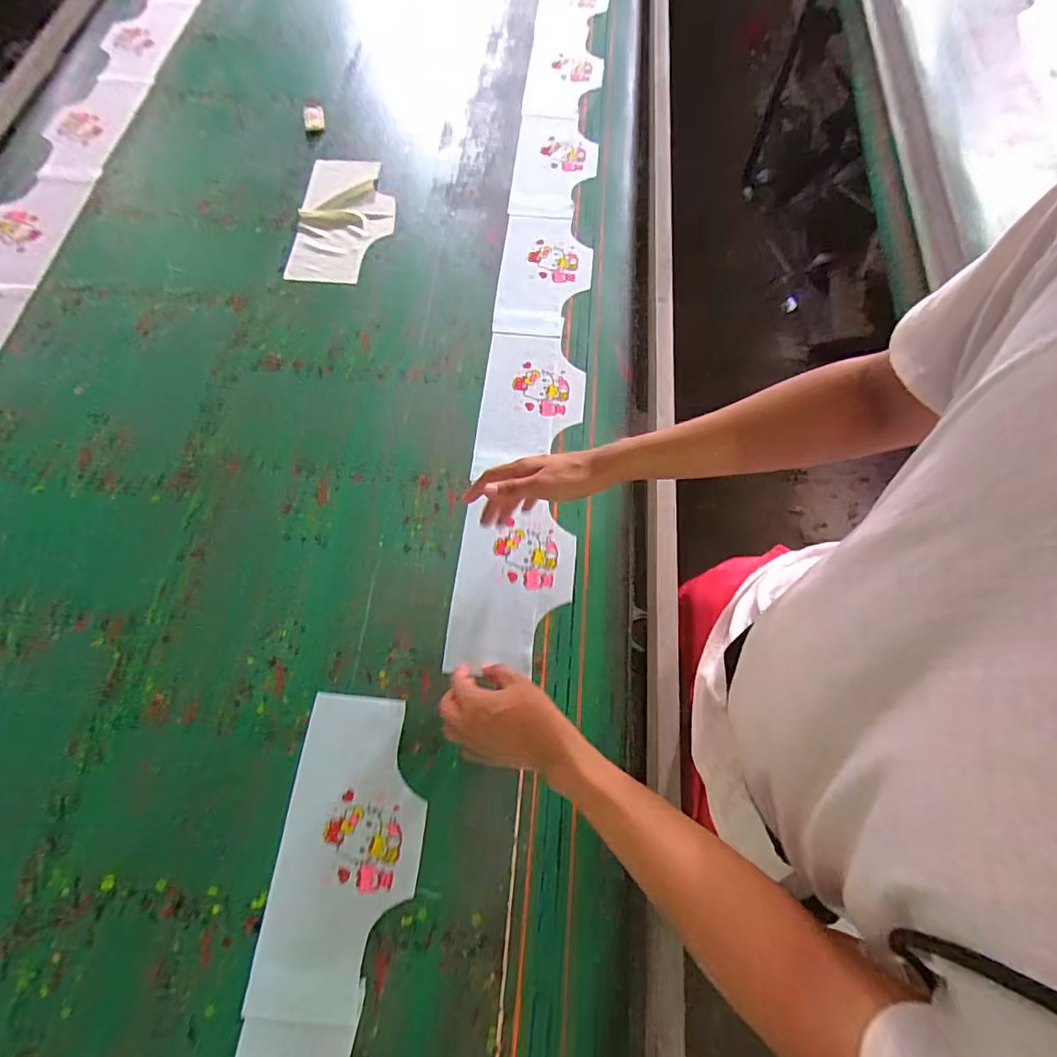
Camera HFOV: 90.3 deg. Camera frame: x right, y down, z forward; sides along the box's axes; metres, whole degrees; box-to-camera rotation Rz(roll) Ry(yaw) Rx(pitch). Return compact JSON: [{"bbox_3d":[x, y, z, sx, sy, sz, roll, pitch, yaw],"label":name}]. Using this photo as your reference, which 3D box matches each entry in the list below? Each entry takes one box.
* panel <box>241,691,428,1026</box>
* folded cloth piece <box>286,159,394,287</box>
[{"bbox_3d":[-0.195,0.346,0.574,0.148,0.010,0.302,4,68,4],"label":"panel"},{"bbox_3d":[-0.328,-0.563,0.936,0.166,0.014,0.317,-3,67,2],"label":"folded cloth piece"}]

